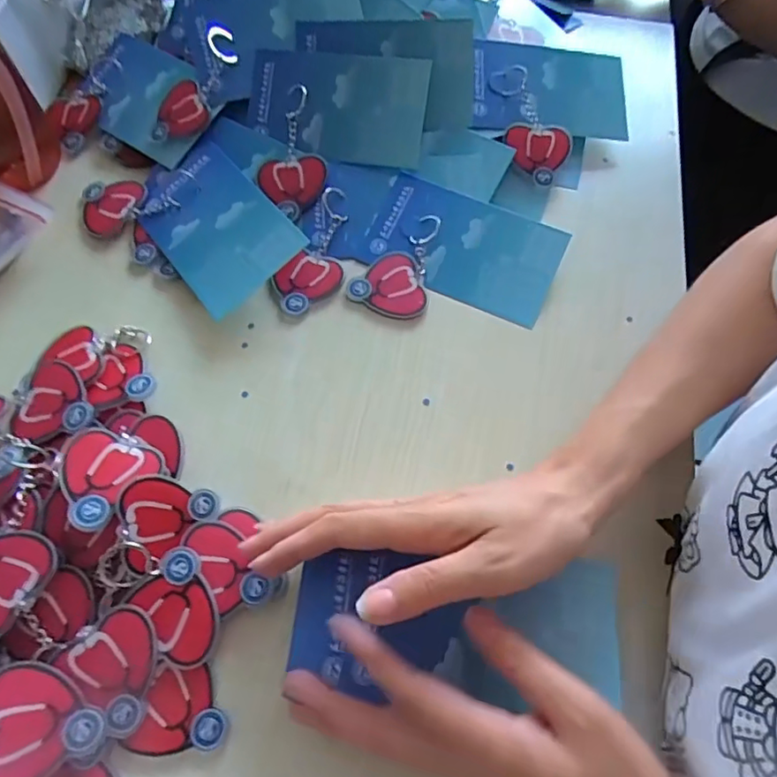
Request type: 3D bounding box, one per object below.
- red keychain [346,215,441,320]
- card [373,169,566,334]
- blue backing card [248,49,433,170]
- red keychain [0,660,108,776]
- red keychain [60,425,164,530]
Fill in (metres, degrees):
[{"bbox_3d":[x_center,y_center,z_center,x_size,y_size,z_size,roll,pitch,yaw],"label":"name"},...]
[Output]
[{"bbox_3d":[0.004,-0.091,0.406,0.054,0.010,0.084,10,63,3],"label":"red keychain"},{"bbox_3d":[0.056,-0.103,0.413,0.133,0.006,0.082,22,72,9],"label":"card"},{"bbox_3d":[-0.040,-0.218,0.438,0.136,0.006,0.086,6,87,7],"label":"blue backing card"},{"bbox_3d":[-0.160,0.154,0.262,0.052,0.004,0.051,2,66,-16],"label":"red keychain"},{"bbox_3d":[-0.155,0.043,0.308,0.048,0.010,0.052,41,57,11],"label":"red keychain"}]

